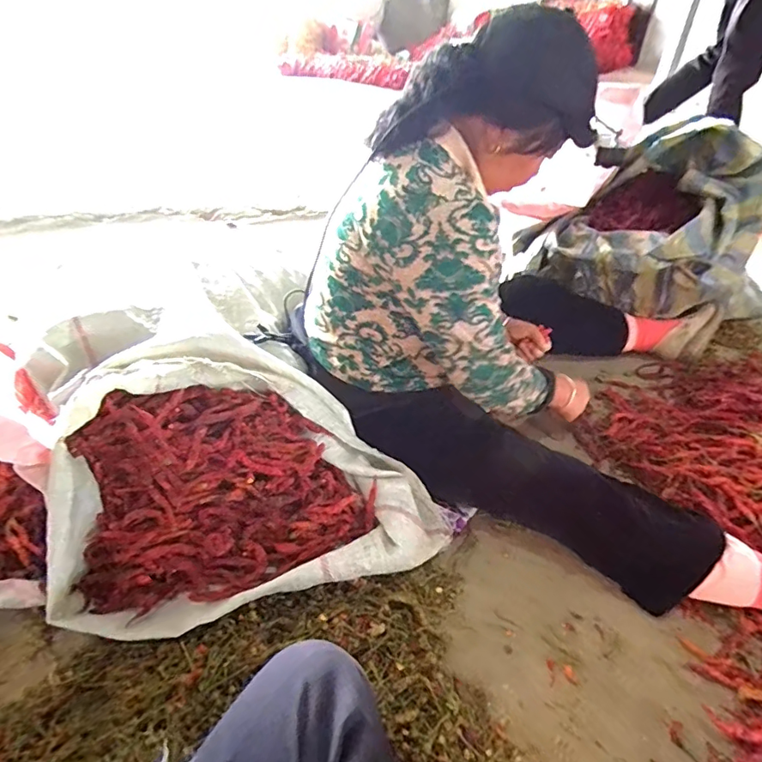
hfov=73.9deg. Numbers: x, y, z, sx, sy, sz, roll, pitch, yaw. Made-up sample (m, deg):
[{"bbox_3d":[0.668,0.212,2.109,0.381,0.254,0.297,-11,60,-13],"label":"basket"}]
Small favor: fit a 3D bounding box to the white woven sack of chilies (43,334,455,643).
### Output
[{"bbox_3d":[-0.181,0.140,0.791,0.554,0.228,0.387,-3,39,-6],"label":"white woven sack of chilies"}]

